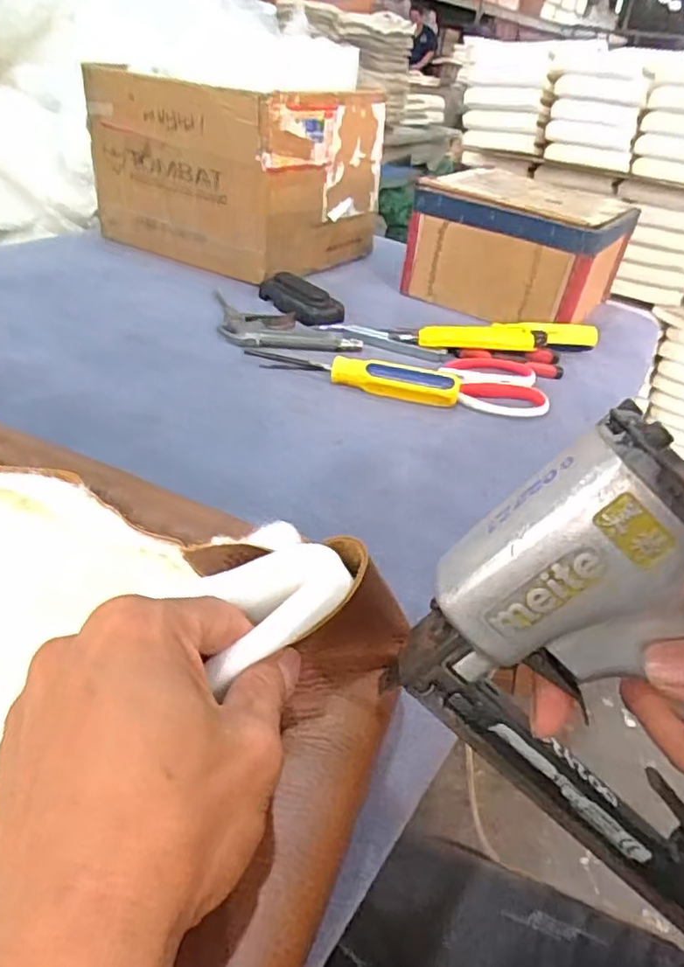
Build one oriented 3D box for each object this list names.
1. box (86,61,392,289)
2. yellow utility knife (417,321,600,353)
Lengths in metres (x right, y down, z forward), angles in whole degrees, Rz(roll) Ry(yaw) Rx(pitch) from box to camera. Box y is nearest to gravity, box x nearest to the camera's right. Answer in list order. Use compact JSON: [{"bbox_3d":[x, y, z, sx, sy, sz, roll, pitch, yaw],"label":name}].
[{"bbox_3d":[-0.130,-0.406,0.827,0.287,0.194,0.257,29,40,28],"label":"box"},{"bbox_3d":[0.178,-0.151,0.662,0.203,0.026,0.031,-2,36,-14],"label":"yellow utility knife"}]

